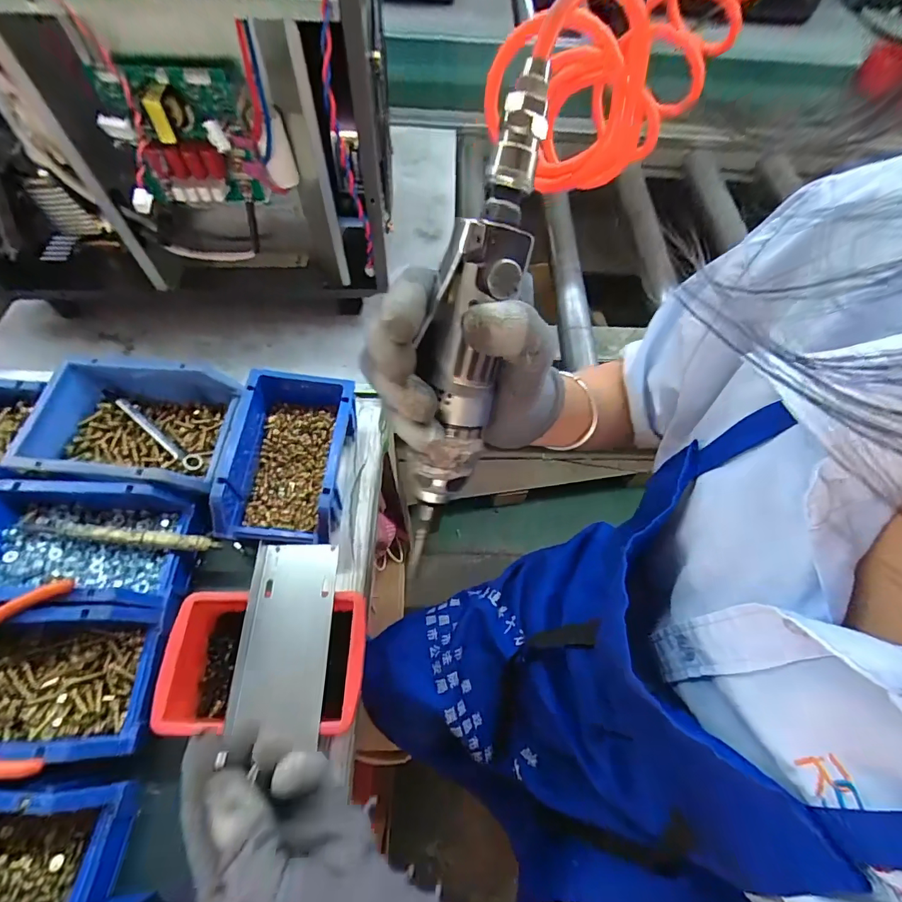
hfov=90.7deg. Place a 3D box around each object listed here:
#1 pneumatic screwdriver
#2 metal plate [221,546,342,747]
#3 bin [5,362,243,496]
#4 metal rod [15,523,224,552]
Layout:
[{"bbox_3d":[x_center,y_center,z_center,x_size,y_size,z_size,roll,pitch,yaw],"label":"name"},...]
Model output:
[{"bbox_3d":[0.007,-0.053,0.233,0.039,0.241,0.027,14,21,4],"label":"pneumatic screwdriver"},{"bbox_3d":[-0.129,0.142,0.346,0.069,0.010,0.140,-1,60,0],"label":"metal plate"},{"bbox_3d":[-0.310,-0.022,0.435,0.183,0.062,0.125,5,62,-1],"label":"bin"},{"bbox_3d":[-0.291,0.073,0.392,0.172,0.013,0.017,7,62,1],"label":"metal rod"}]

